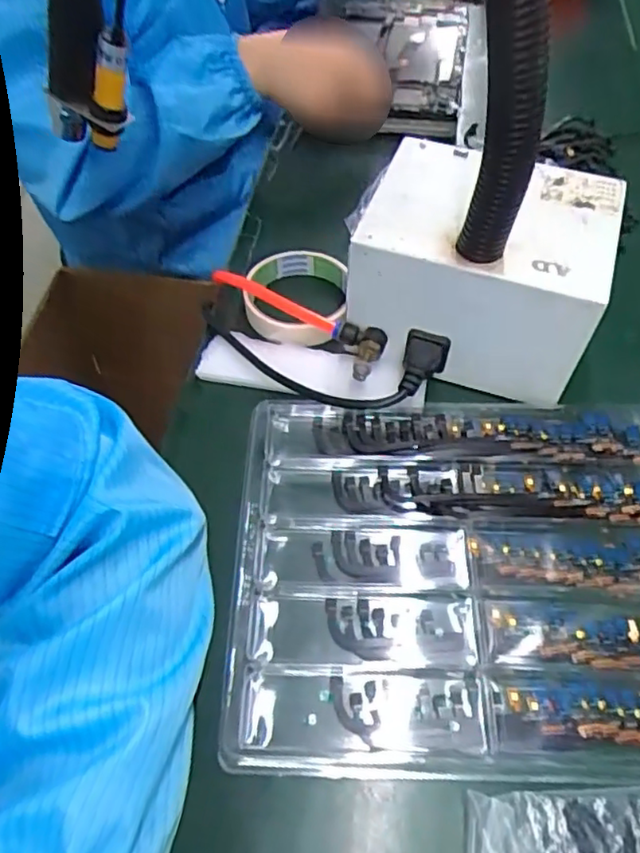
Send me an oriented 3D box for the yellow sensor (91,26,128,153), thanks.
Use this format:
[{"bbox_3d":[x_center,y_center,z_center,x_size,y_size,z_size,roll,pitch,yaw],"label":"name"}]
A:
[{"bbox_3d":[-0.130,-0.205,0.383,0.019,0.073,0.017,-1,53,-24],"label":"yellow sensor"}]

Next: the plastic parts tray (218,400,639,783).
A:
[{"bbox_3d":[0.092,0.079,0.361,0.274,0.022,0.216,-1,56,3],"label":"plastic parts tray"}]

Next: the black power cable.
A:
[{"bbox_3d":[-0.009,-0.050,0.428,0.183,0.032,0.061,15,58,13],"label":"black power cable"}]

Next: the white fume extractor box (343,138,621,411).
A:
[{"bbox_3d":[0.107,-0.113,0.428,0.163,0.096,0.133,16,59,14],"label":"white fume extractor box"}]

